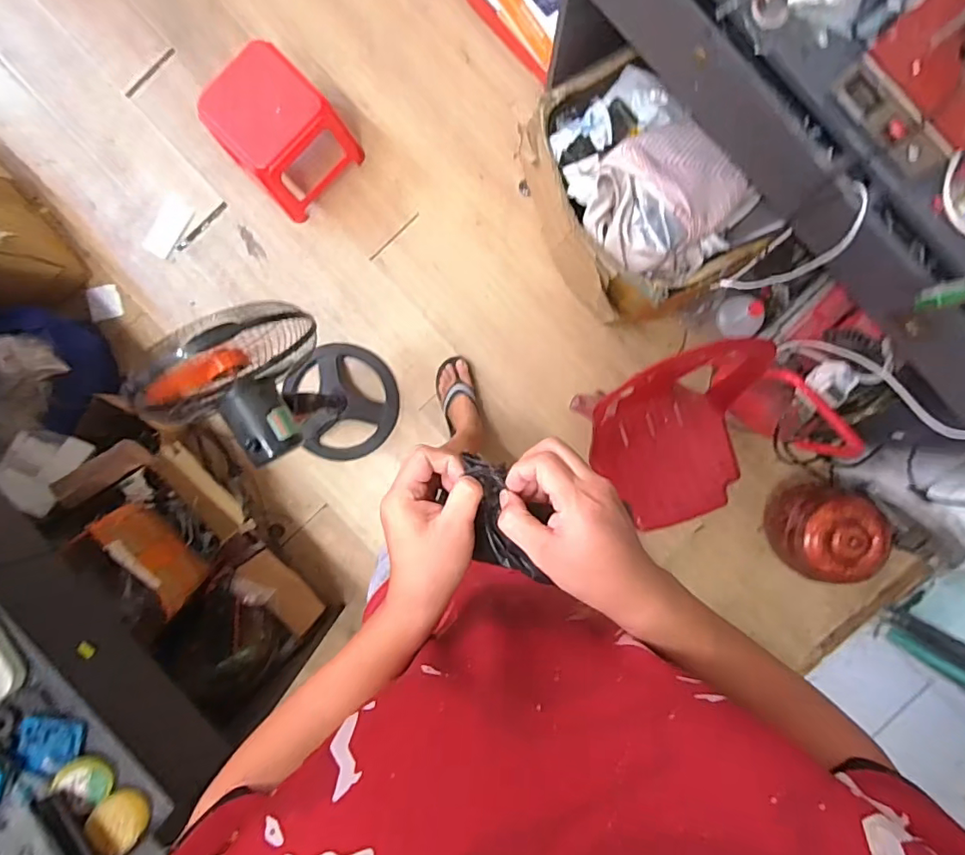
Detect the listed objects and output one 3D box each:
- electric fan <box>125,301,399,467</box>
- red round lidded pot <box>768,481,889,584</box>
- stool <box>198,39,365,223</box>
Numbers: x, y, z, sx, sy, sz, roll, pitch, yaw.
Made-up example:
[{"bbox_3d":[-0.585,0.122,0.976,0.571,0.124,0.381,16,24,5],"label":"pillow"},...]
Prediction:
[{"bbox_3d":[-0.391,-0.065,1.161,0.315,0.609,0.296,0,92,0],"label":"electric fan"},{"bbox_3d":[0.886,0.274,1.379,0.216,0.236,0.234,0,92,0],"label":"red round lidded pot"},{"bbox_3d":[-0.501,-0.730,1.308,0.247,0.260,0.268,42,92,-1],"label":"stool"}]

